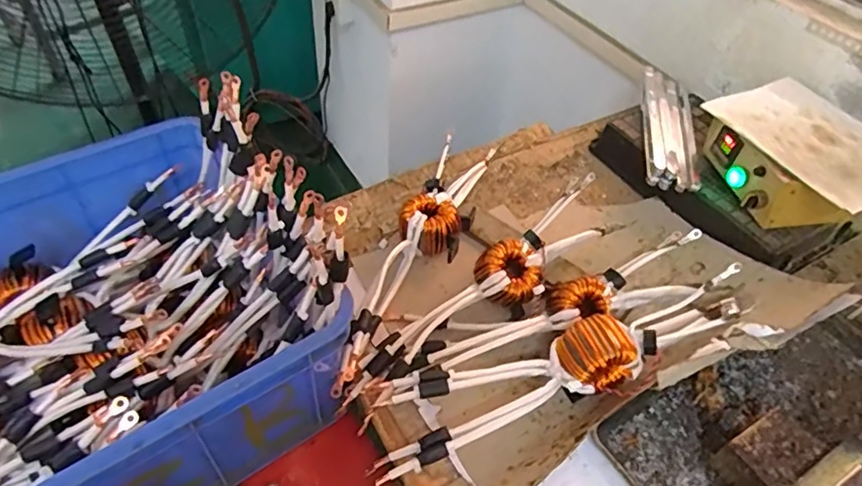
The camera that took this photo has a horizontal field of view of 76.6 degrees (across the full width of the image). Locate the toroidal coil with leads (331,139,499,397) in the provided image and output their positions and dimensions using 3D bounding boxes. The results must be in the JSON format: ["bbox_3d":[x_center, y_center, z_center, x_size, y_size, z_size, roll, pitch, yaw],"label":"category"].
[{"bbox_3d":[-0.012,0.001,0.750,0.088,0.051,0.470,18,49,11],"label":"toroidal coil with leads"}]

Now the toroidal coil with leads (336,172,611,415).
[{"bbox_3d":[0.073,0.055,0.689,0.452,0.095,0.082,-32,58,-28],"label":"toroidal coil with leads"}]

